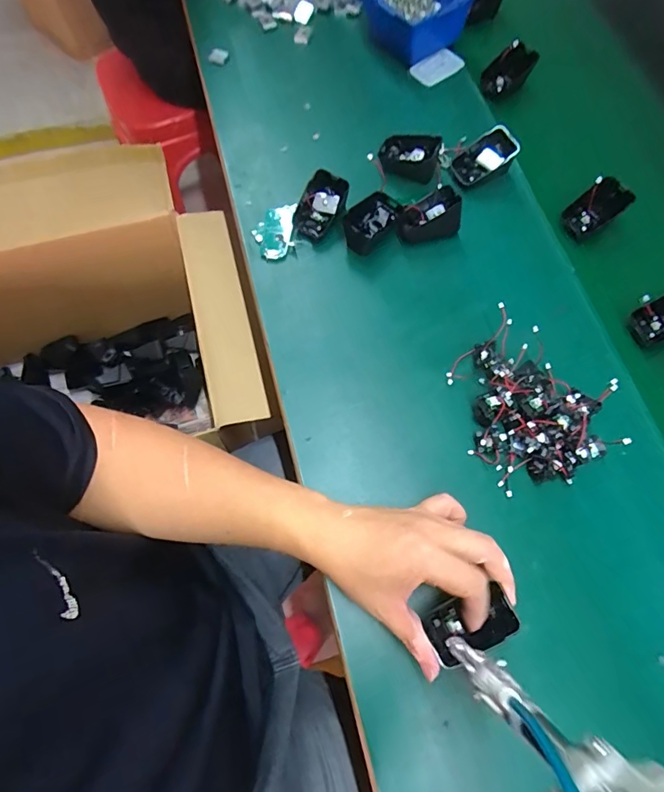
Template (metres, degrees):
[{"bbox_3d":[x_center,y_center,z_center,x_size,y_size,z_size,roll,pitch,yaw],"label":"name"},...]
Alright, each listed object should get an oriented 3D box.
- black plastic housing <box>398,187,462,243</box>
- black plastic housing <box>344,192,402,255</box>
[{"bbox_3d":[0.107,-0.202,0.521,0.066,0.047,0.051,-17,71,-7],"label":"black plastic housing"},{"bbox_3d":[0.045,-0.196,0.529,0.045,0.030,0.074,42,75,13],"label":"black plastic housing"}]

